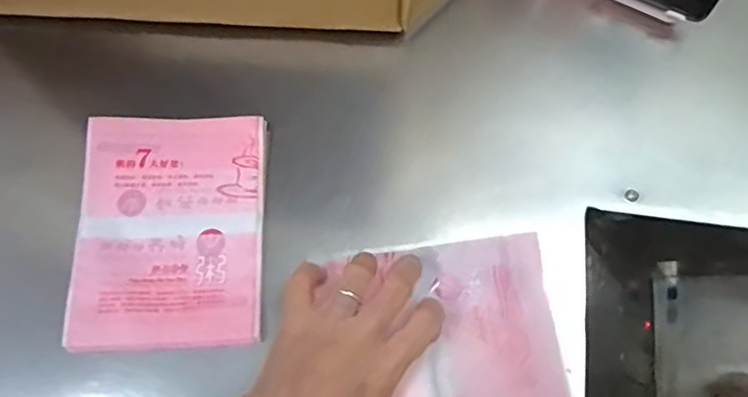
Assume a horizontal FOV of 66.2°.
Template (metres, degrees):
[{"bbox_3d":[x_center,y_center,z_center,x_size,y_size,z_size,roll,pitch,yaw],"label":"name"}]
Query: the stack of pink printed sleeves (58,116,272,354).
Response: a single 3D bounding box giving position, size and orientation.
[{"bbox_3d":[-0.140,0.019,0.399,0.124,0.019,0.164,-1,69,-1],"label":"stack of pink printed sleeves"}]

